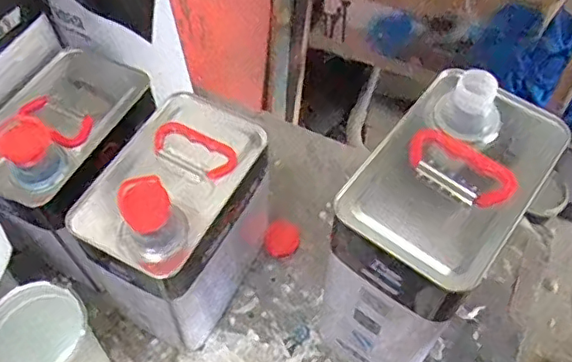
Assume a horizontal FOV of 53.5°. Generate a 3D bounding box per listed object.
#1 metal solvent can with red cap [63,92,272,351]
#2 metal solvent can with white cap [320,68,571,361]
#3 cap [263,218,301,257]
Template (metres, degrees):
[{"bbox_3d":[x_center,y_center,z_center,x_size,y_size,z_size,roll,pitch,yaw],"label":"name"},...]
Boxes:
[{"bbox_3d":[-0.096,0.036,0.535,0.115,0.229,0.175,28,62,18],"label":"metal solvent can with red cap"},{"bbox_3d":[0.121,0.053,0.495,0.121,0.270,0.171,33,64,21],"label":"metal solvent can with white cap"},{"bbox_3d":[-0.004,0.064,0.638,0.039,0.015,0.039,-1,57,1],"label":"cap"}]

